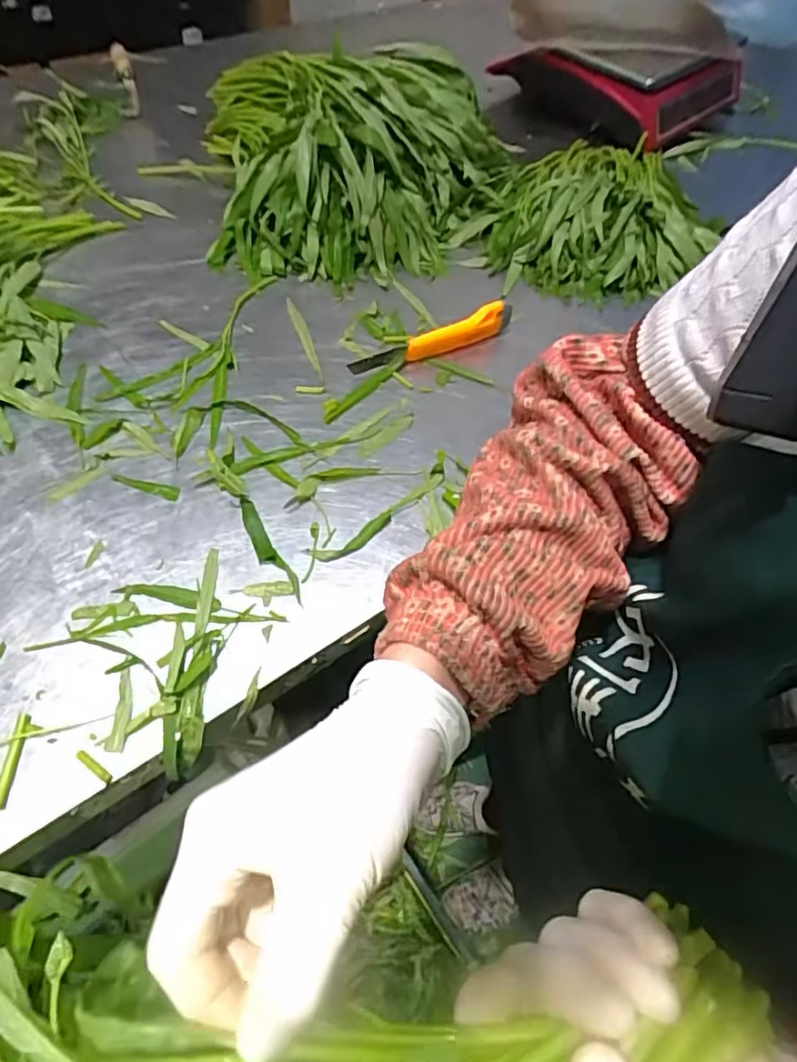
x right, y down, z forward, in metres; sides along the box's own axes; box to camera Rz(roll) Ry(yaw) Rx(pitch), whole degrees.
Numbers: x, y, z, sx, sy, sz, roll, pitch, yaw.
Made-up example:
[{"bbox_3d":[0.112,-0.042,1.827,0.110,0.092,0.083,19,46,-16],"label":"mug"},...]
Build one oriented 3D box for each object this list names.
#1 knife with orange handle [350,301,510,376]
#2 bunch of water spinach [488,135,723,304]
[{"bbox_3d":[0.039,-0.211,0.665,0.199,0.046,0.015,-22,61,-18],"label":"knife with orange handle"},{"bbox_3d":[0.270,-0.423,0.799,0.263,0.071,0.298,15,57,5],"label":"bunch of water spinach"}]

